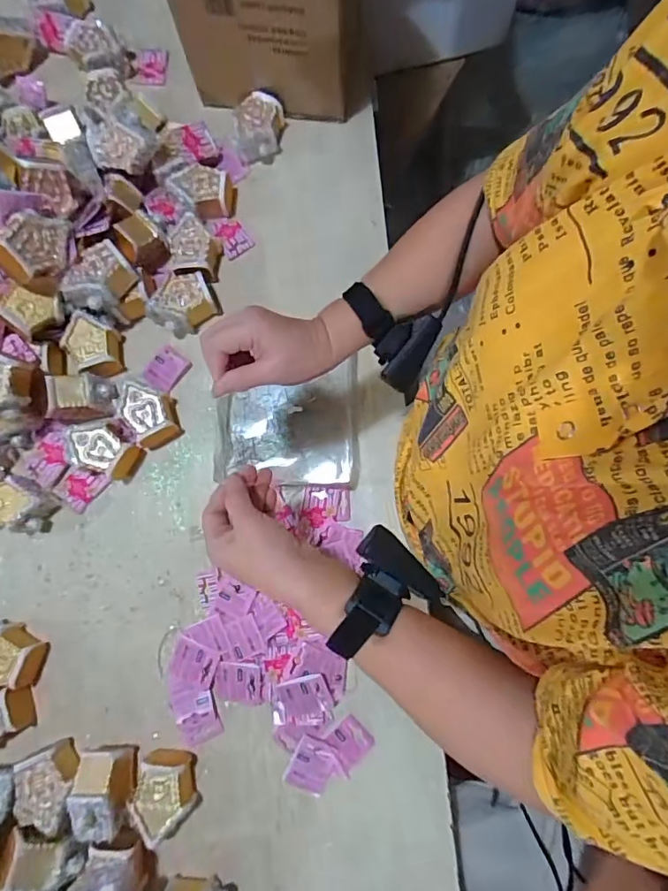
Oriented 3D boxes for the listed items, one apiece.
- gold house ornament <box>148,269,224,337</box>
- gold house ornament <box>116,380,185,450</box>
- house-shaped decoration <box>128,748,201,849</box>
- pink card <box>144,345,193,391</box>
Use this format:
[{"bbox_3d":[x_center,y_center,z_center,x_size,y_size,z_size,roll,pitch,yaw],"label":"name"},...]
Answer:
[{"bbox_3d":[-0.203,-0.188,0.677,0.086,0.051,0.061,-36,82,-6],"label":"gold house ornament"},{"bbox_3d":[-0.237,-0.042,0.654,0.063,0.045,0.079,-32,81,-5],"label":"gold house ornament"},{"bbox_3d":[-0.191,0.391,0.568,0.066,0.044,0.082,-12,80,-2],"label":"house-shaped decoration"},{"bbox_3d":[-0.225,-0.104,0.683,0.050,0.010,0.055,33,82,6],"label":"pink card"}]

